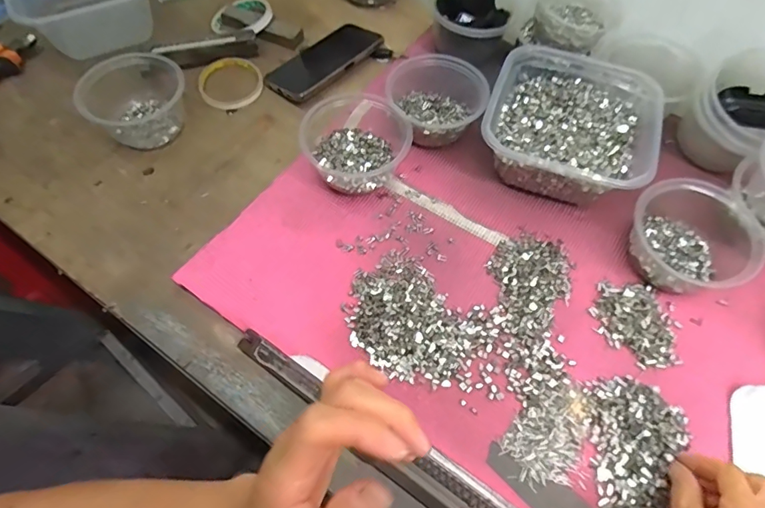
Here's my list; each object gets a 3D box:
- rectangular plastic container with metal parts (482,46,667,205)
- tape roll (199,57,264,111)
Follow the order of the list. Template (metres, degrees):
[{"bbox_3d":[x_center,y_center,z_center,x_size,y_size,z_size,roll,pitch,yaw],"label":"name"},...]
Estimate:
[{"bbox_3d":[0.212,-0.152,0.535,0.174,0.076,0.194,21,62,10],"label":"rectangular plastic container with metal parts"},{"bbox_3d":[-0.198,-0.227,0.611,0.080,0.012,0.080,1,61,-1],"label":"tape roll"}]

